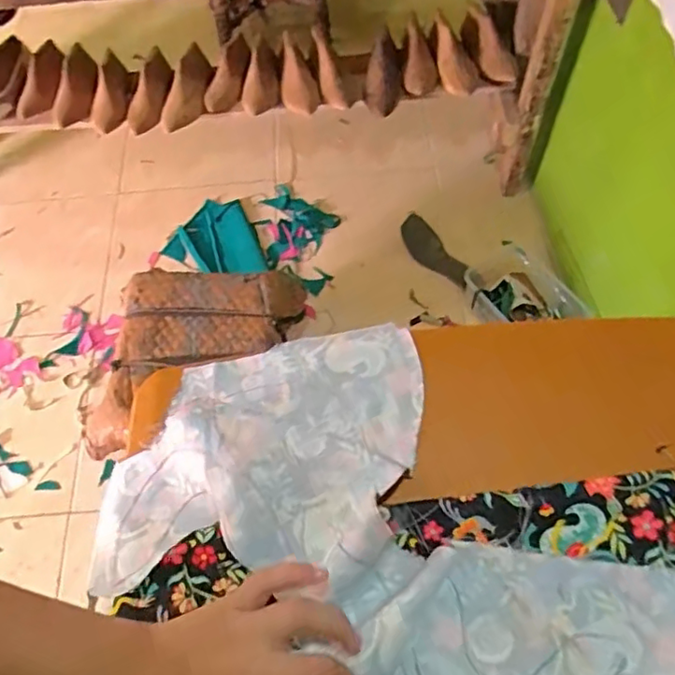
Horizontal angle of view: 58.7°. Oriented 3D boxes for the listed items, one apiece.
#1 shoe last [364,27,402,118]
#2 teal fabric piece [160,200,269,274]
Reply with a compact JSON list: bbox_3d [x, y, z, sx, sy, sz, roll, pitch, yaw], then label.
[{"bbox_3d":[0.097,-0.547,1.264,0.075,0.060,0.226,2,61,5],"label":"shoe last"},{"bbox_3d":[-0.304,-0.222,1.449,0.217,0.064,0.191,-21,62,-8],"label":"teal fabric piece"}]

